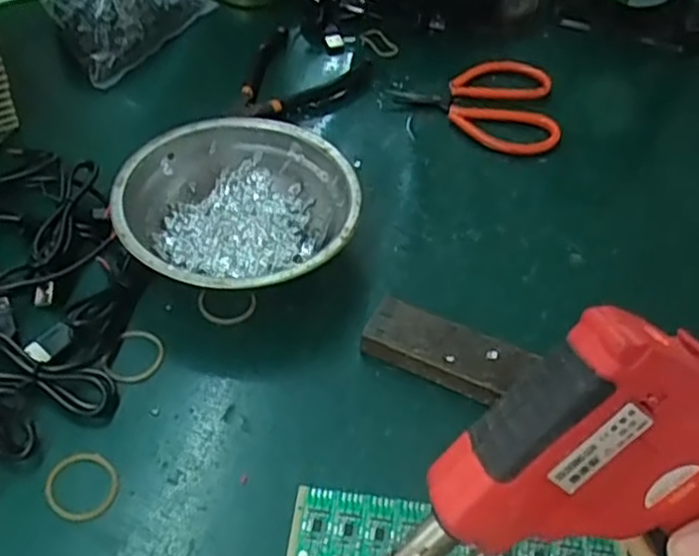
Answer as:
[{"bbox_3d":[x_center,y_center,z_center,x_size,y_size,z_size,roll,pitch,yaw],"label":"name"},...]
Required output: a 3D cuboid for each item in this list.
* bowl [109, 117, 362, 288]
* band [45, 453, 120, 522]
[{"bbox_3d":[-0.059,-0.033,0.395,0.123,0.040,0.119,3,51,-3],"label":"bowl"},{"bbox_3d":[-0.116,0.090,0.314,0.032,0.004,0.029,32,55,19],"label":"band"}]

